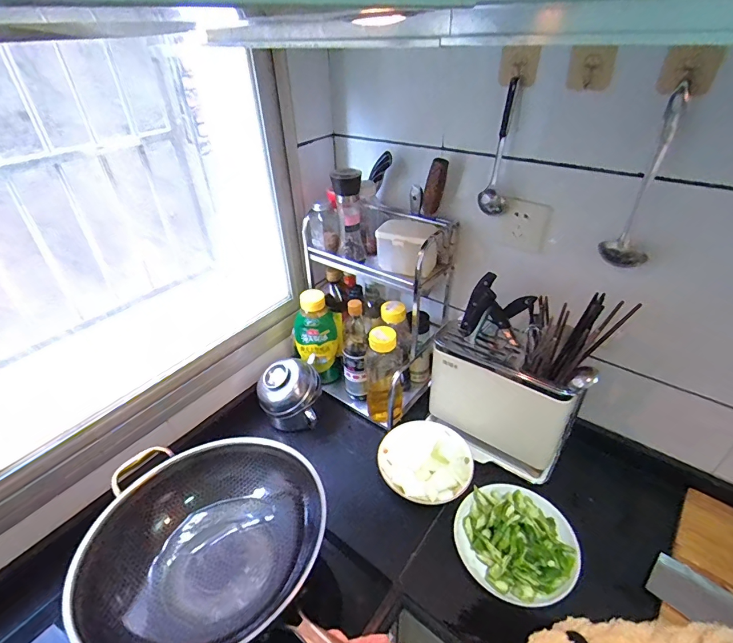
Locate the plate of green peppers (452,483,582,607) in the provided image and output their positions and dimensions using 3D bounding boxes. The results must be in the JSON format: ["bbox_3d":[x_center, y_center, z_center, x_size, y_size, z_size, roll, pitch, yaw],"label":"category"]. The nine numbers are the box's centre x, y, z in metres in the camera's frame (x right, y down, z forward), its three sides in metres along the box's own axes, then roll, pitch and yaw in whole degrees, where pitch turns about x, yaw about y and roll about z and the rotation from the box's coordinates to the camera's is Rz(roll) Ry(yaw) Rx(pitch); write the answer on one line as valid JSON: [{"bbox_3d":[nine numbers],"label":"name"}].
[{"bbox_3d":[0.250,0.361,0.694,0.193,0.039,0.184,-1,36,1],"label":"plate of green peppers"}]

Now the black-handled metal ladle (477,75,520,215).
[{"bbox_3d":[0.227,-0.286,0.704,0.042,0.207,0.041,-8,36,-8],"label":"black-handled metal ladle"}]

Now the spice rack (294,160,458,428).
[{"bbox_3d":[0.007,-0.062,0.921,0.296,0.494,0.250,26,44,33],"label":"spice rack"}]

